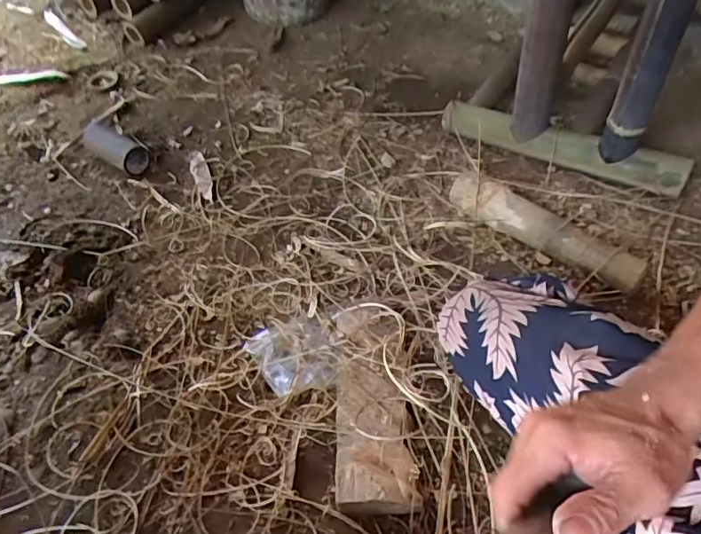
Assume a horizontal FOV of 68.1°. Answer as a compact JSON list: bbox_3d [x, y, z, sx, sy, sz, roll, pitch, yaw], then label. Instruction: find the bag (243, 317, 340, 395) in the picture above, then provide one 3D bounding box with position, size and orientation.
[{"bbox_3d":[-0.089,0.135,0.802,0.137,0.040,0.139,-16,51,-7],"label":"bag"}]

